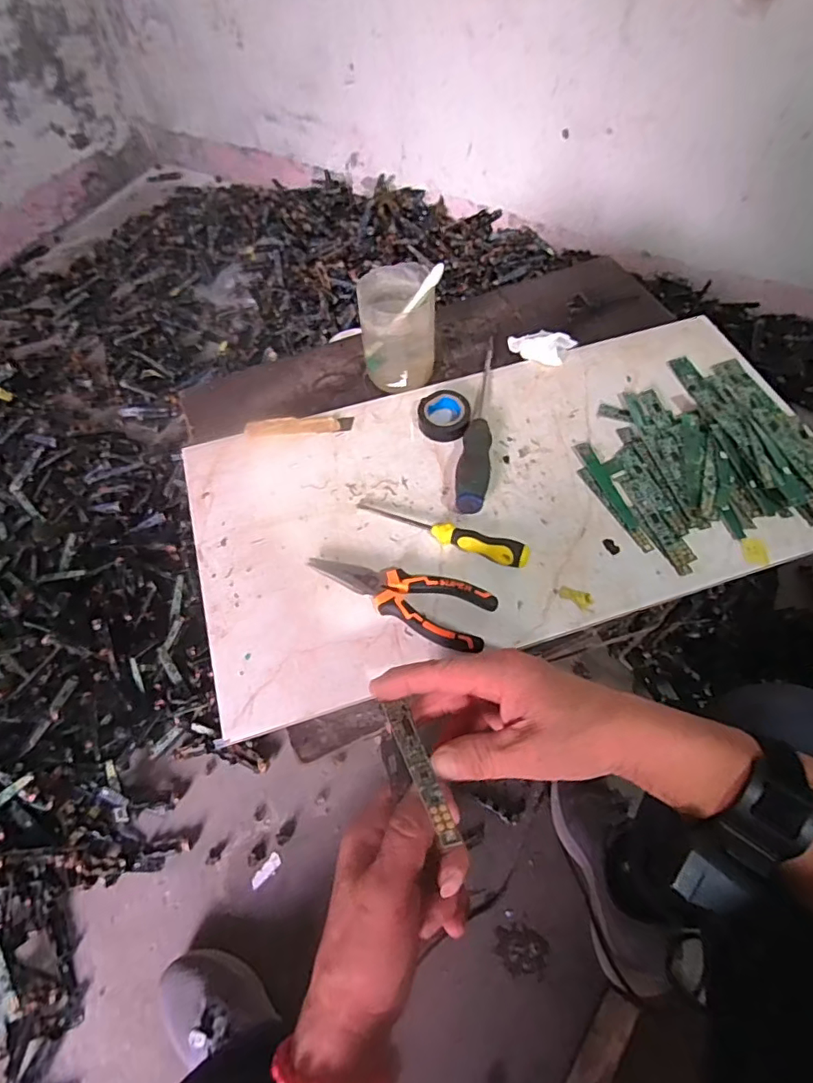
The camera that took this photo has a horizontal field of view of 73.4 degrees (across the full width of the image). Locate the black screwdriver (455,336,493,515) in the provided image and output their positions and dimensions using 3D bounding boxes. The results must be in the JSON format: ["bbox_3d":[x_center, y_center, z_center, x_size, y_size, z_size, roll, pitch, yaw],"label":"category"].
[{"bbox_3d":[0.075,-0.128,0.545,0.028,0.026,0.242,8,60,6],"label":"black screwdriver"}]

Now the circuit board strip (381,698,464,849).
[{"bbox_3d":[0.007,0.122,0.299,0.014,0.004,0.096,-6,28,-17],"label":"circuit board strip"}]

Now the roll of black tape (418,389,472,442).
[{"bbox_3d":[0.038,-0.130,0.554,0.053,0.021,0.054,1,59,2],"label":"roll of black tape"}]

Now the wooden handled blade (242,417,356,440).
[{"bbox_3d":[-0.108,-0.115,0.554,0.105,0.010,0.023,-5,59,-2],"label":"wooden handled blade"}]

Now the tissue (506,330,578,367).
[{"bbox_3d":[0.146,-0.218,0.600,0.068,0.020,0.039,29,64,17],"label":"tissue"}]

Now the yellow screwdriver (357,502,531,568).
[{"bbox_3d":[0.029,-0.008,0.482,0.159,0.018,0.021,18,61,12],"label":"yellow screwdriver"}]

